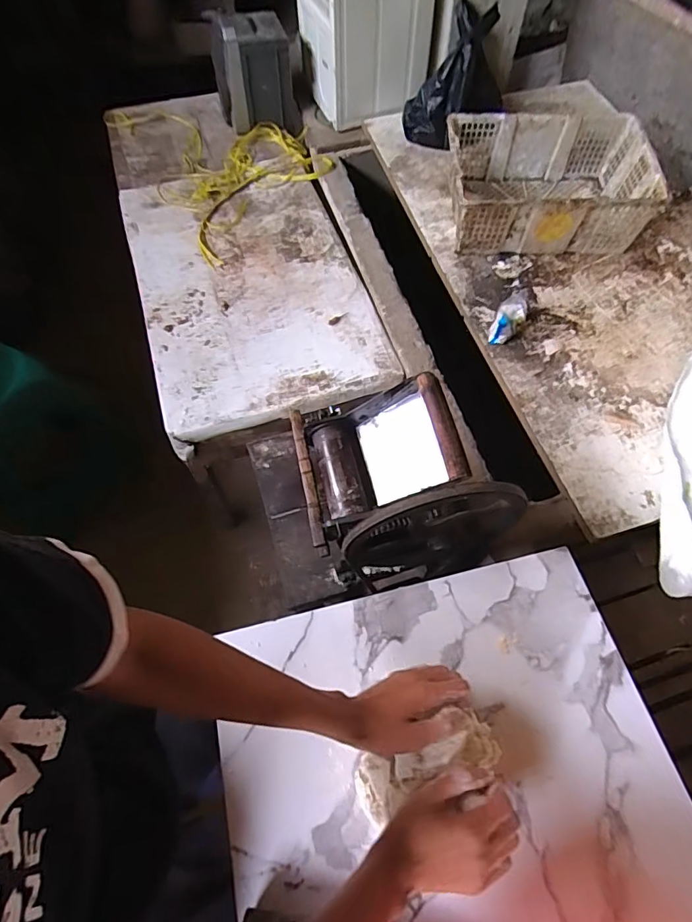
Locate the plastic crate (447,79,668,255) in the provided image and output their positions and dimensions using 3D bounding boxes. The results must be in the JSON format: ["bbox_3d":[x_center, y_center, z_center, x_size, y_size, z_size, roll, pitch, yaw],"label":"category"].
[{"bbox_3d":[0.491,-0.694,1.259,0.469,0.175,0.338,0,59,-2],"label":"plastic crate"}]

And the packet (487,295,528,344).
[{"bbox_3d":[0.369,-0.322,1.123,0.060,0.048,0.132,25,62,13],"label":"packet"}]

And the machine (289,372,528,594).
[{"bbox_3d":[0.077,0.041,0.790,0.286,0.345,0.231,-9,60,-7],"label":"machine"}]

